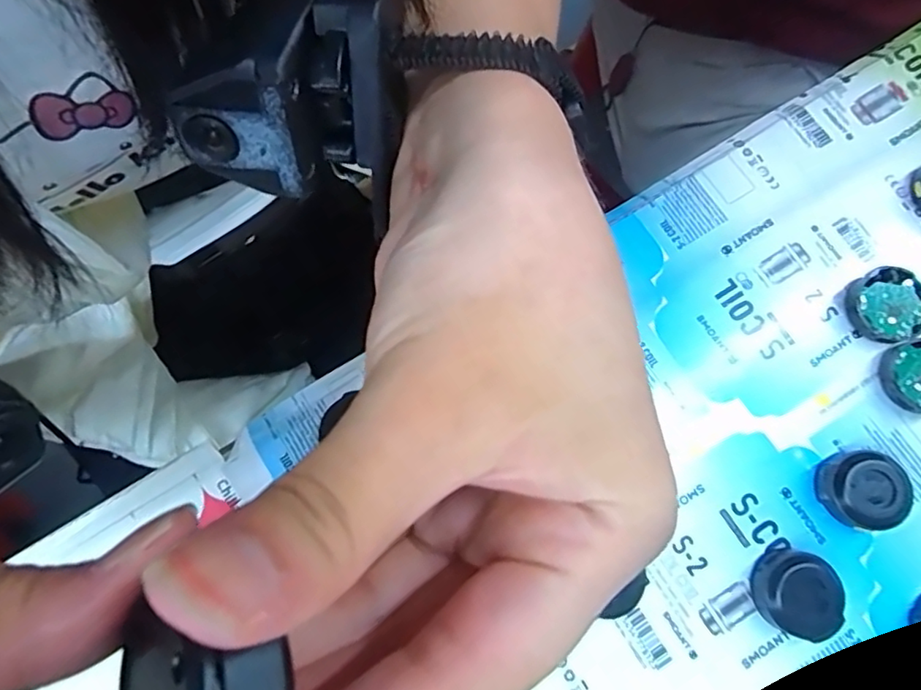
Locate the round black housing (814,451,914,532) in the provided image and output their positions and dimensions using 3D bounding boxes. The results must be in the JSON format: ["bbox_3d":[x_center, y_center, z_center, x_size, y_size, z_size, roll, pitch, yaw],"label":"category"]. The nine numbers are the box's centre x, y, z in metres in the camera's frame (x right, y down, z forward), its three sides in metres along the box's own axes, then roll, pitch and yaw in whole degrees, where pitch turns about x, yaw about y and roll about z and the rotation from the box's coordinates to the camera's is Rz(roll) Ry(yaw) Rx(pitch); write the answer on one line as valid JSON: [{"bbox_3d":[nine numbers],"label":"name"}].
[{"bbox_3d":[0.156,0.057,0.227,0.028,0.015,0.028,0,76,1],"label":"round black housing"}]

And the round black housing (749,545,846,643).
[{"bbox_3d":[0.126,0.092,0.217,0.029,0.016,0.029,0,76,1],"label":"round black housing"}]

